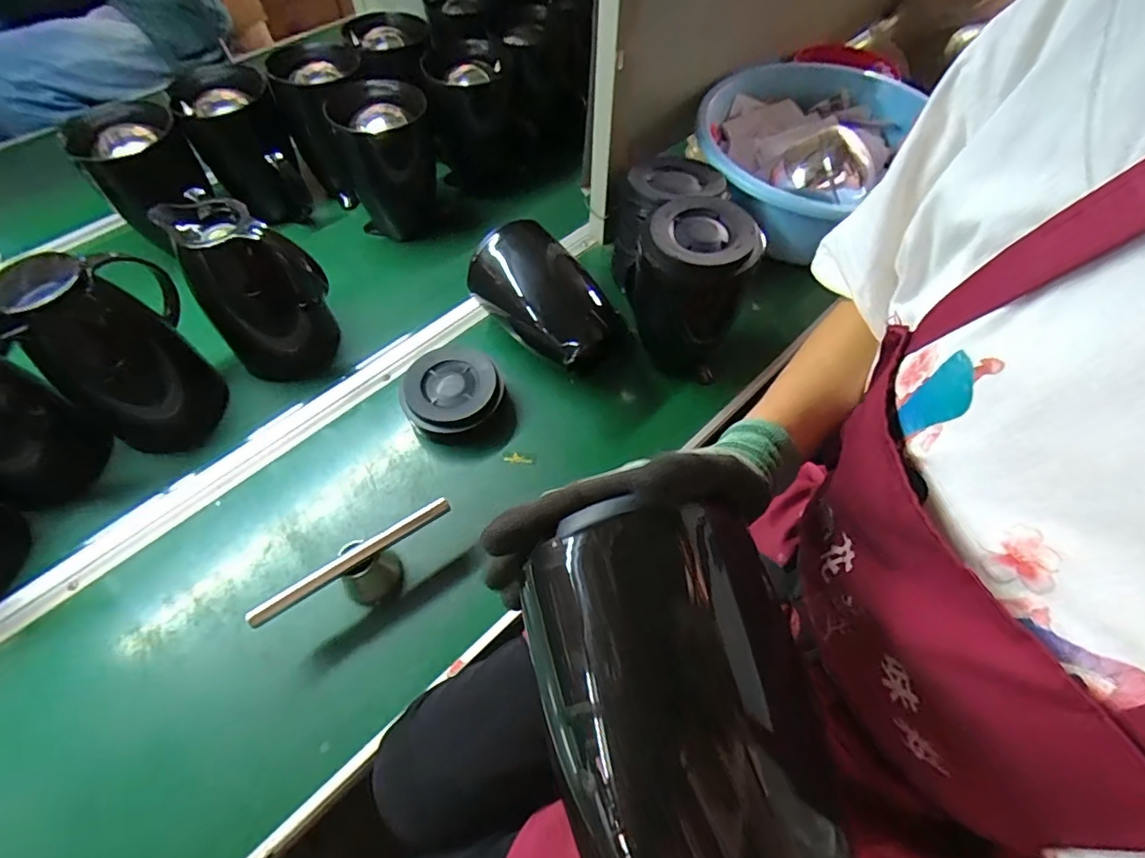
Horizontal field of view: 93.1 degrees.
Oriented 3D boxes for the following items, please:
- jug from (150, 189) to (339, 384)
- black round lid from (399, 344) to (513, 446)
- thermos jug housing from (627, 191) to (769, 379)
[{"bbox_3d":[-0.374,-0.162,0.652,0.125,0.191,0.120,-38,67,-20],"label":"jug"},{"bbox_3d":[-0.147,-0.046,0.668,0.119,0.047,0.122,0,60,0],"label":"black round lid"},{"bbox_3d":[0.134,-0.157,0.655,0.125,0.210,0.121,5,60,2],"label":"thermos jug housing"}]

